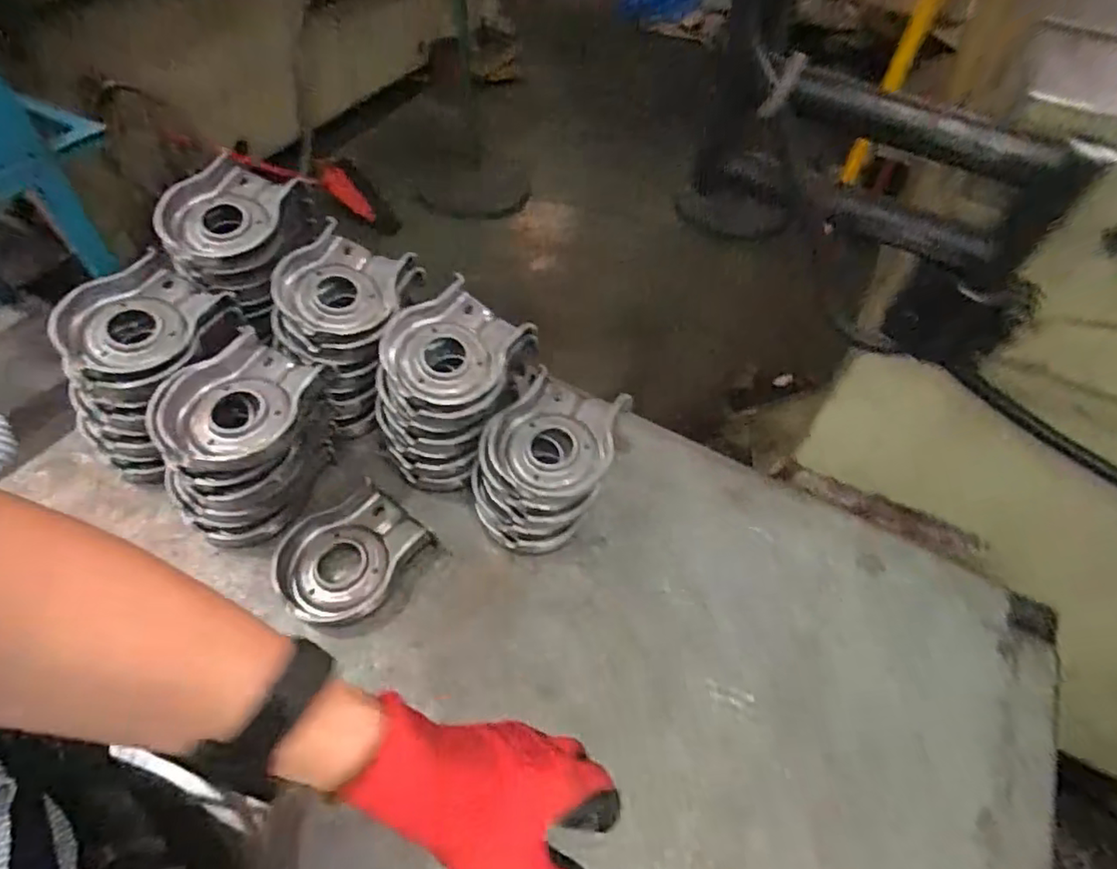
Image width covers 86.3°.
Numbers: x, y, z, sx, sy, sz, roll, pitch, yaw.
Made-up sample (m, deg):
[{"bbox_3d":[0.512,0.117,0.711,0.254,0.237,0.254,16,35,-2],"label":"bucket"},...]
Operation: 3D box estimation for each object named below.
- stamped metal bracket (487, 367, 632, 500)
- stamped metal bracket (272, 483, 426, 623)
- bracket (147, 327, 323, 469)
[{"bbox_3d":[-0.001,0.004,0.529,0.101,0.033,0.119,22,53,13],"label":"stamped metal bracket"},{"bbox_3d":[-0.186,0.104,0.526,0.122,0.027,0.097,-35,61,-28],"label":"stamped metal bracket"},{"bbox_3d":[-0.268,-0.028,0.492,0.114,0.026,0.125,2,51,-3],"label":"bracket"}]

